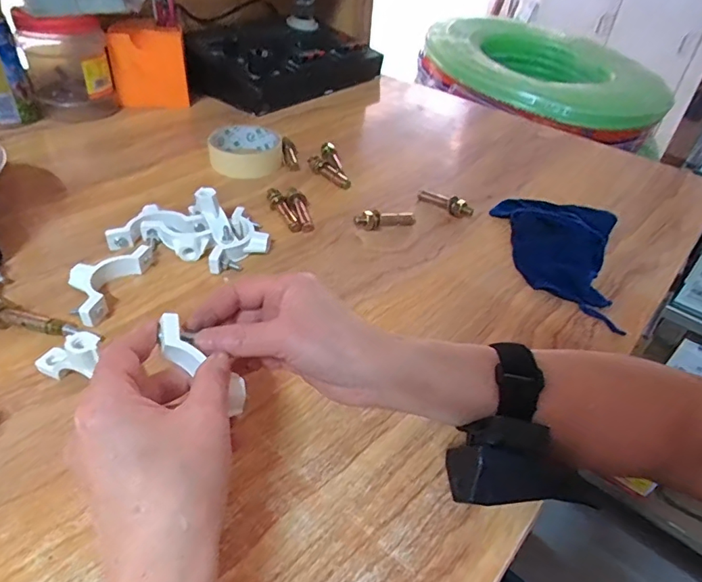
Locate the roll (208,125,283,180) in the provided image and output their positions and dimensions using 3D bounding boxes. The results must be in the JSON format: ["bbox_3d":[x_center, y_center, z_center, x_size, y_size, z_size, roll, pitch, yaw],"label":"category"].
[{"bbox_3d":[-0.126,-0.168,0.596,0.083,0.028,0.083,-6,41,-14],"label":"roll"}]

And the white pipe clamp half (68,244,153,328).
[{"bbox_3d":[-0.203,-0.009,0.402,0.044,0.020,0.092,9,40,4],"label":"white pipe clamp half"}]

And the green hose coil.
[{"bbox_3d":[0.414,-0.460,1.052,0.467,0.123,0.469,4,40,-3],"label":"green hose coil"}]

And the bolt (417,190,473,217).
[{"bbox_3d":[0.103,-0.097,0.543,0.064,0.017,0.015,33,47,29],"label":"bolt"}]

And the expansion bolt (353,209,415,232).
[{"bbox_3d":[0.035,-0.073,0.504,0.063,0.022,0.013,-7,41,-15],"label":"expansion bolt"}]

